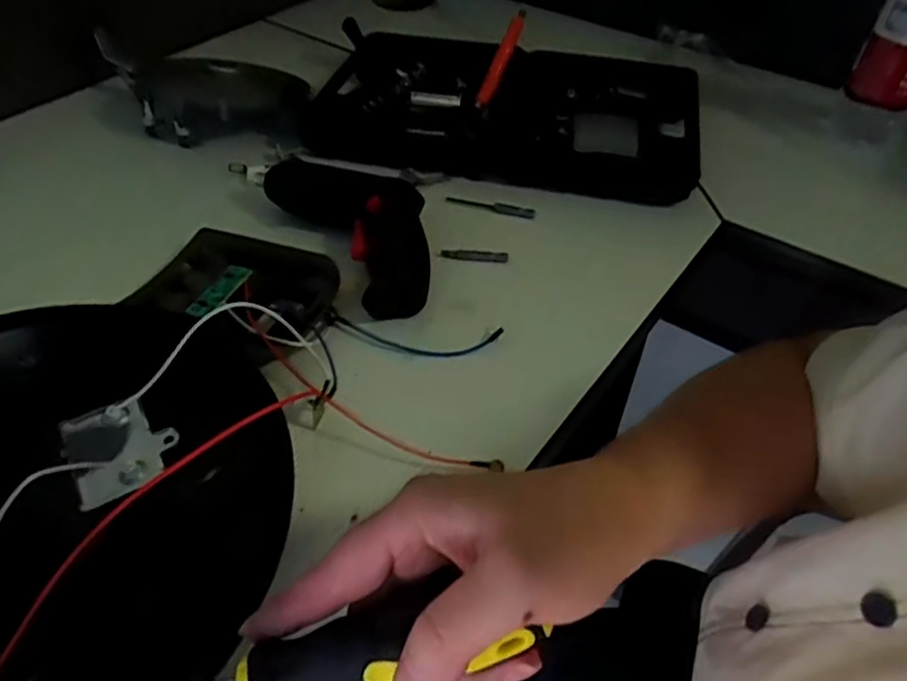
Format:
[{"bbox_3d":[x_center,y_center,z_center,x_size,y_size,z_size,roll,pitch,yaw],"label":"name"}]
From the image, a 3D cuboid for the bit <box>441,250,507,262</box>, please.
[{"bbox_3d":[0.015,-0.061,0.460,0.047,0.004,0.008,3,46,1],"label":"bit"}]

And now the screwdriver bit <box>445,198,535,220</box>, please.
[{"bbox_3d":[0.028,-0.103,0.500,0.069,0.005,0.011,10,46,8],"label":"screwdriver bit"}]

